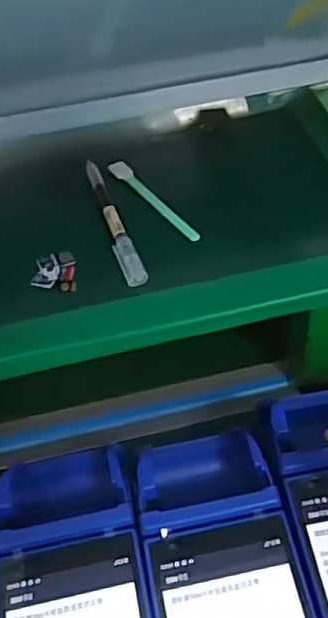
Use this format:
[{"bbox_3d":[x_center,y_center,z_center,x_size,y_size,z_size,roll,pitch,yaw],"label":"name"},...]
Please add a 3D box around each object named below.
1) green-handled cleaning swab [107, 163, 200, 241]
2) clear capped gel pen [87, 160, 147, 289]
[{"bbox_3d":[-0.010,-0.082,0.454,0.014,0.008,0.113,-27,49,-19],"label":"green-handled cleaning swab"},{"bbox_3d":[-0.039,-0.065,0.437,0.015,0.013,0.136,-17,47,-10],"label":"clear capped gel pen"}]

